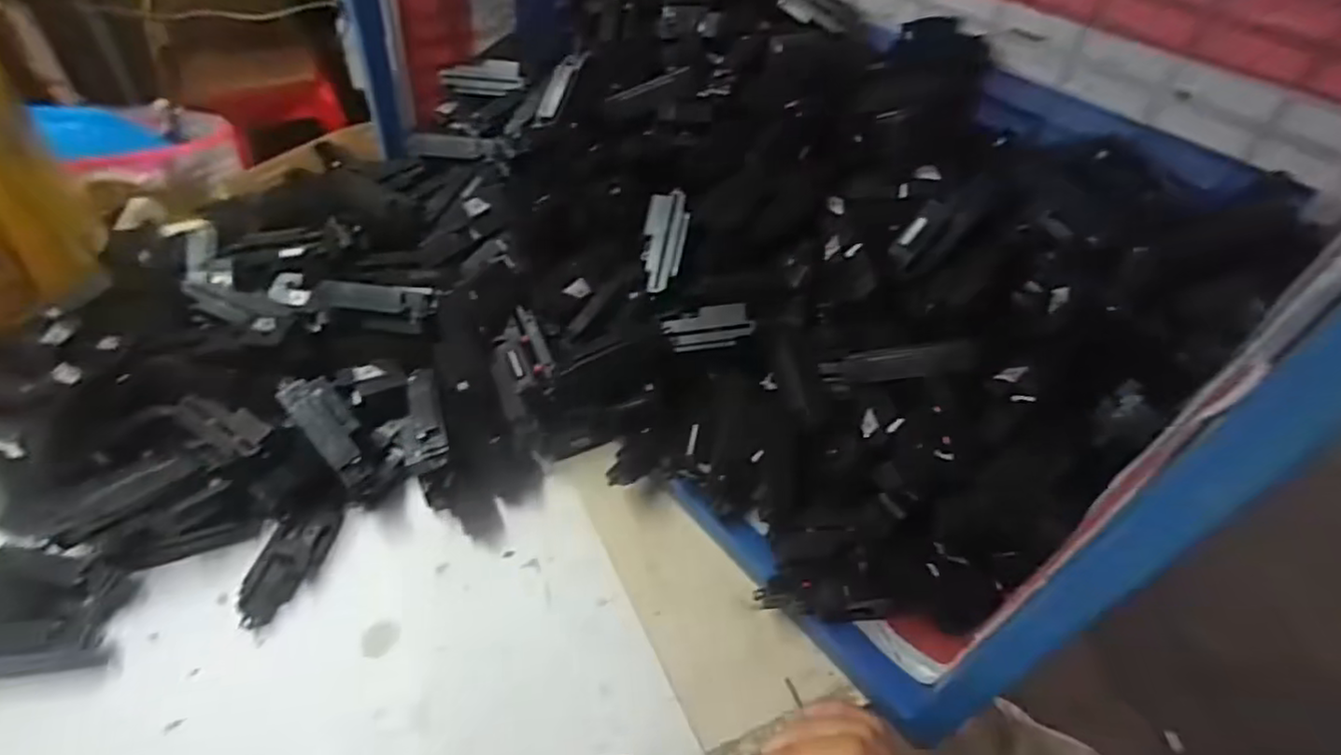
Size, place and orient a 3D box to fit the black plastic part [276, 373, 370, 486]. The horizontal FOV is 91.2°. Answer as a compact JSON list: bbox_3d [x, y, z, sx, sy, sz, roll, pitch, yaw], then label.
[{"bbox_3d":[-0.266,0.039,0.513,0.038,0.020,0.097,-31,84,-29],"label":"black plastic part"}]

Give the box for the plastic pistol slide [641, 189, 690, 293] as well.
[{"bbox_3d":[-0.006,-0.122,0.588,0.039,0.005,0.093,8,82,8],"label":"plastic pistol slide"}]

